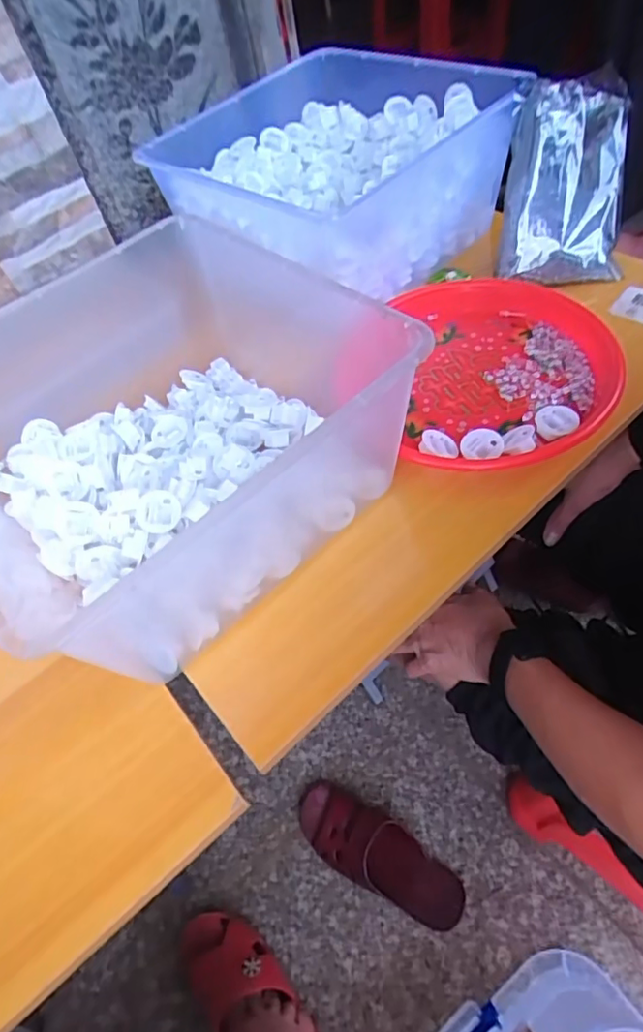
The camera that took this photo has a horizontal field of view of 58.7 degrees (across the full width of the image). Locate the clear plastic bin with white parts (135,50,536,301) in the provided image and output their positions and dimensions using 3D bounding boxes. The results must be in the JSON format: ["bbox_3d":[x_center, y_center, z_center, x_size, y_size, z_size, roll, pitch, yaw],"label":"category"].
[{"bbox_3d":[0.007,-0.391,0.623,0.312,0.129,0.323,36,68,30],"label":"clear plastic bin with white parts"}]

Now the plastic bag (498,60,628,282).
[{"bbox_3d":[0.238,-0.326,0.550,0.114,0.050,0.182,-1,103,0],"label":"plastic bag"}]

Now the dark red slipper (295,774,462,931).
[{"bbox_3d":[0.072,0.431,0.733,0.226,0.062,0.086,21,62,24],"label":"dark red slipper"}]

